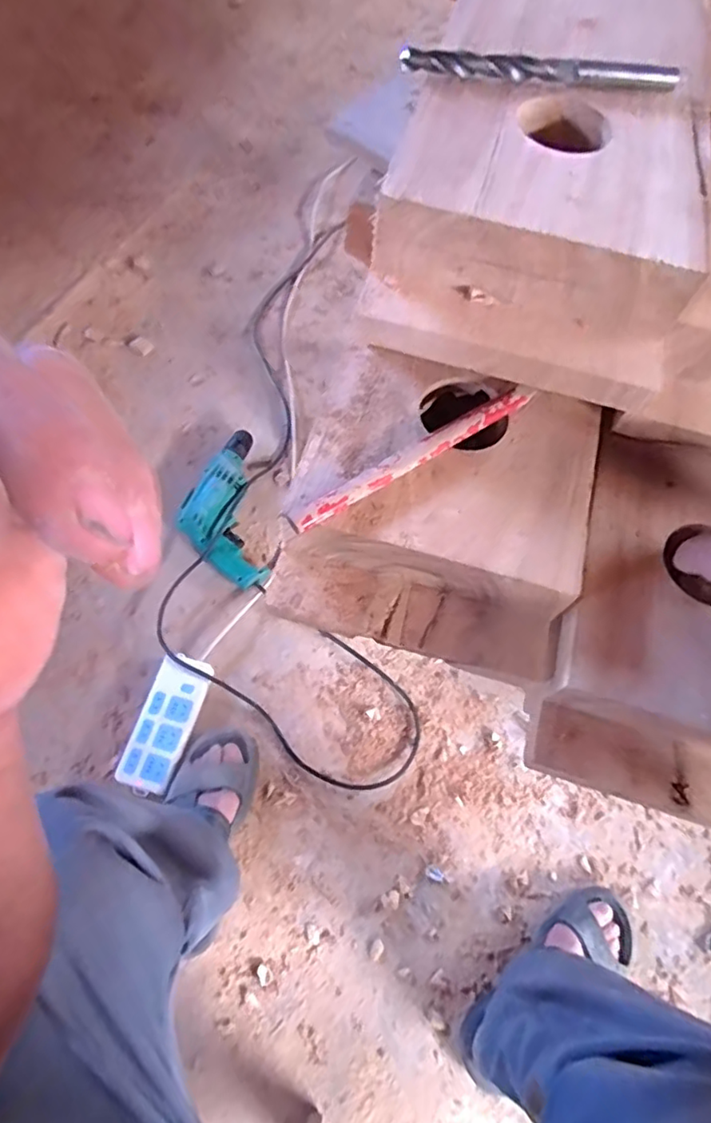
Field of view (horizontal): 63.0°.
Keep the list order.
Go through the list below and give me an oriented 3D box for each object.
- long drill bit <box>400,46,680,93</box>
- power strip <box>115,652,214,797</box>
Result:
[{"bbox_3d":[0.088,-0.234,0.274,0.130,0.012,0.010,1,65,-4],"label":"long drill bit"},{"bbox_3d":[-0.276,0.238,0.858,0.080,0.043,0.194,15,65,3],"label":"power strip"}]

